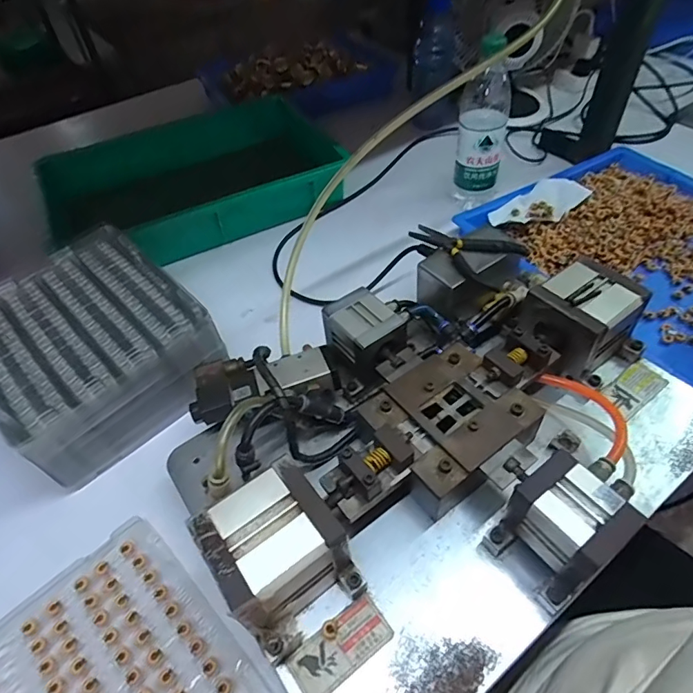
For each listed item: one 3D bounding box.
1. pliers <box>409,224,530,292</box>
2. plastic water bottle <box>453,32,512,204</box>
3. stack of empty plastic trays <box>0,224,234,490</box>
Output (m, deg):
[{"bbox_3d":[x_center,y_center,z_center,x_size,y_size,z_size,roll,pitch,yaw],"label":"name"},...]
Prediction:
[{"bbox_3d":[0.116,-0.099,0.496,0.119,0.019,0.068,32,58,26],"label":"pliers"},{"bbox_3d":[0.189,-0.298,0.659,0.067,0.218,0.061,11,51,12],"label":"plastic water bottle"},{"bbox_3d":[-0.286,-0.006,0.529,0.206,0.092,0.246,-38,58,-25],"label":"stack of empty plastic trays"}]

